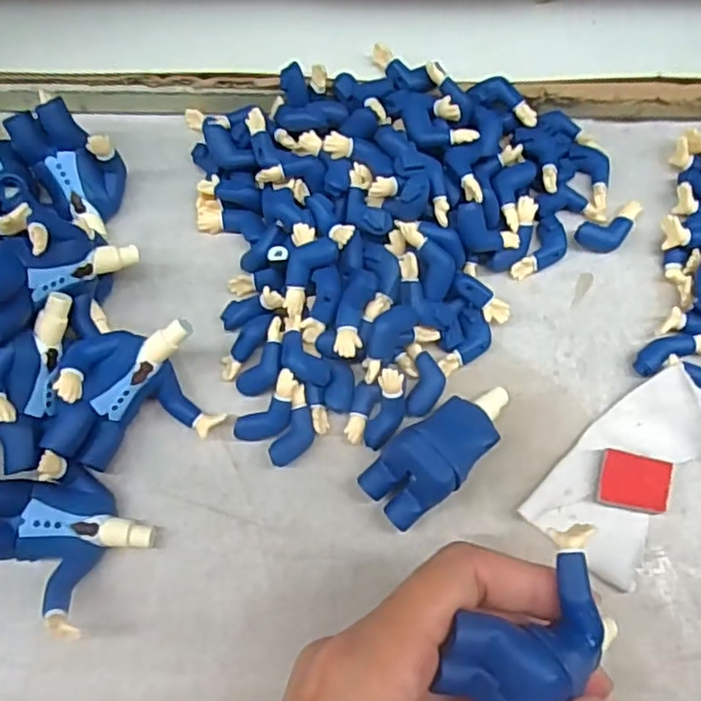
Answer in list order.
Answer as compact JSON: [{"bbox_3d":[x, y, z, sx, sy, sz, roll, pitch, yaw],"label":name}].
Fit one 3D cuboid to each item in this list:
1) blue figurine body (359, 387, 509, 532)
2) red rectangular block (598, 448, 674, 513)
[{"bbox_3d":[0.031,0.032,0.214,0.056,0.022,0.023,-38,76,-11],"label":"blue figurine body"},{"bbox_3d":[0.094,0.043,0.218,0.022,0.005,0.018,11,72,4],"label":"red rectangular block"}]

